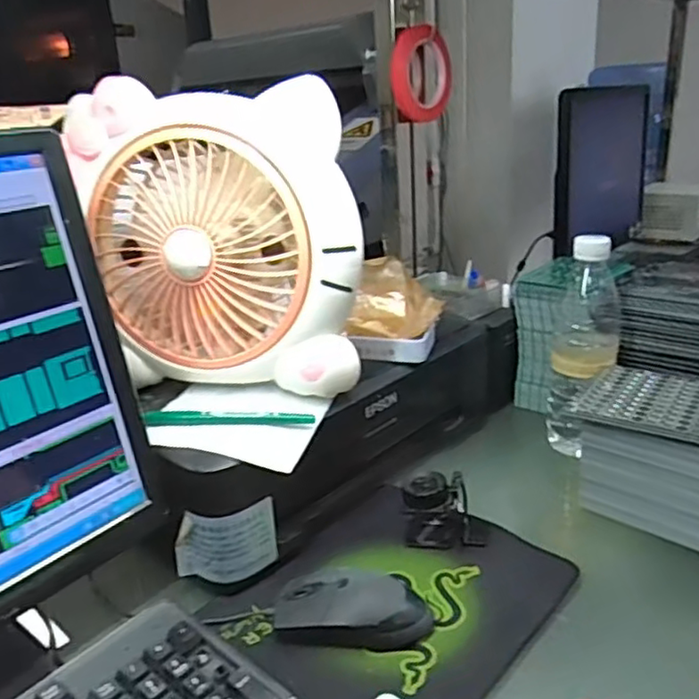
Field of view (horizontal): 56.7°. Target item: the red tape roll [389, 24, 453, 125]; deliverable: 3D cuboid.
[{"bbox_3d":[0.095,-0.355,0.839,0.101,0.112,0.029,-7,12,-36],"label":"red tape roll"}]

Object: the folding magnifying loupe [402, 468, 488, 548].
[{"bbox_3d":[0.078,0.137,0.556,0.064,0.055,0.046,-4,21,-2],"label":"folding magnifying loupe"}]

